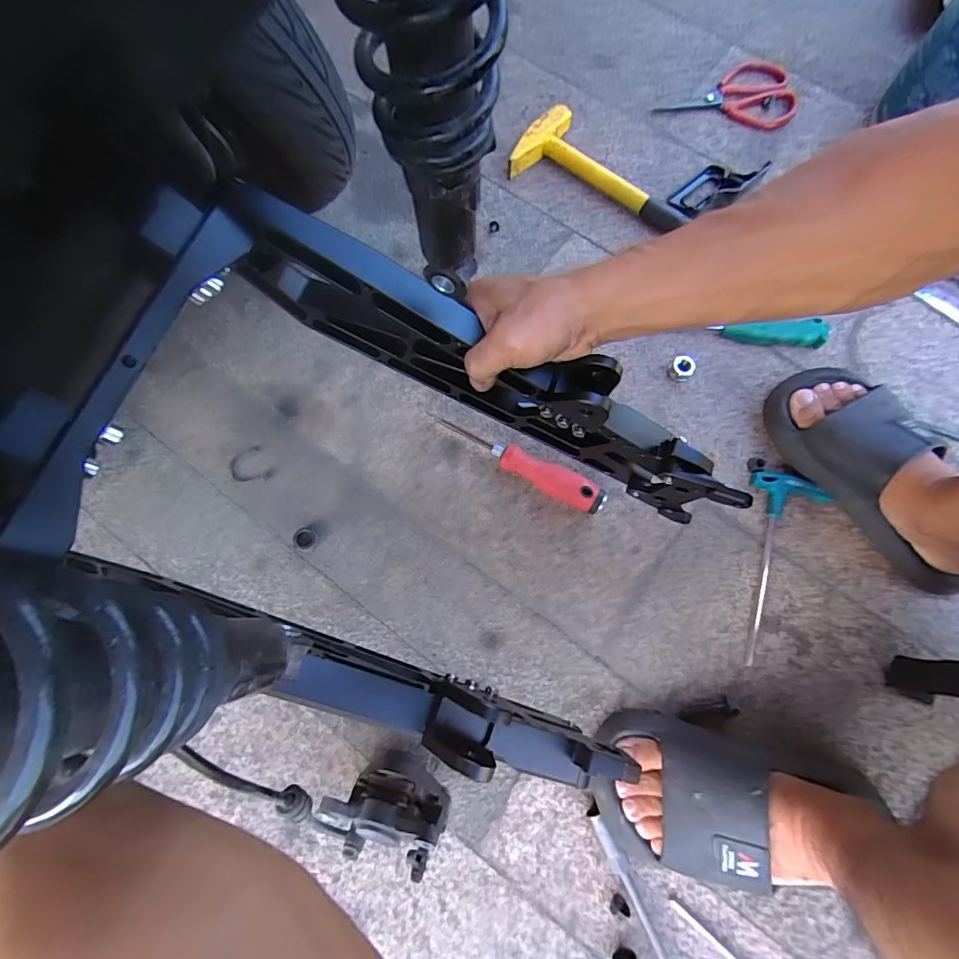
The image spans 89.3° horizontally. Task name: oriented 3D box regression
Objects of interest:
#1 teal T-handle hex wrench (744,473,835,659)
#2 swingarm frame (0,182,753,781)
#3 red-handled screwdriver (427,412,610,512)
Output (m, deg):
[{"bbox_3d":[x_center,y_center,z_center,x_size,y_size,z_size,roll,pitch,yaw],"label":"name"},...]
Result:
[{"bbox_3d":[0.310,0.088,0.489,0.072,0.020,0.192,10,75,2],"label":"teal T-handle hex wrench"},{"bbox_3d":[-0.029,0.019,0.326,0.402,0.114,0.262,25,72,-13],"label":"swingarm frame"},{"bbox_3d":[0.037,-0.020,0.506,0.200,0.029,0.028,28,76,7],"label":"red-handled screwdriver"}]

